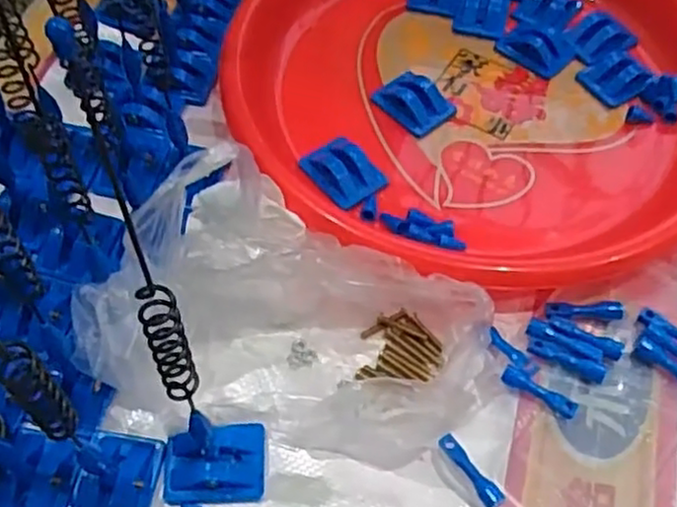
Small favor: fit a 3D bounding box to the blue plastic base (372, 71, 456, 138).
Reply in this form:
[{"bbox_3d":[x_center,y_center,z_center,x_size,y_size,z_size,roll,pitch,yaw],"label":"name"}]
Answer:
[{"bbox_3d":[0.045,-0.093,0.430,0.032,0.010,0.043,-35,63,-20],"label":"blue plastic base"}]

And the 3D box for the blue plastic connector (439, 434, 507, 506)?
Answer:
[{"bbox_3d":[0.059,0.098,0.317,0.009,0.009,0.037,-32,62,-19],"label":"blue plastic connector"}]

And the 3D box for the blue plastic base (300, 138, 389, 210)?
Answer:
[{"bbox_3d":[0.003,-0.046,0.399,0.035,0.011,0.042,-36,63,-21],"label":"blue plastic base"}]

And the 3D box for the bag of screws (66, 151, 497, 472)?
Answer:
[{"bbox_3d":[-0.019,0.026,0.320,0.174,0.072,0.113,18,59,12],"label":"bag of screws"}]

